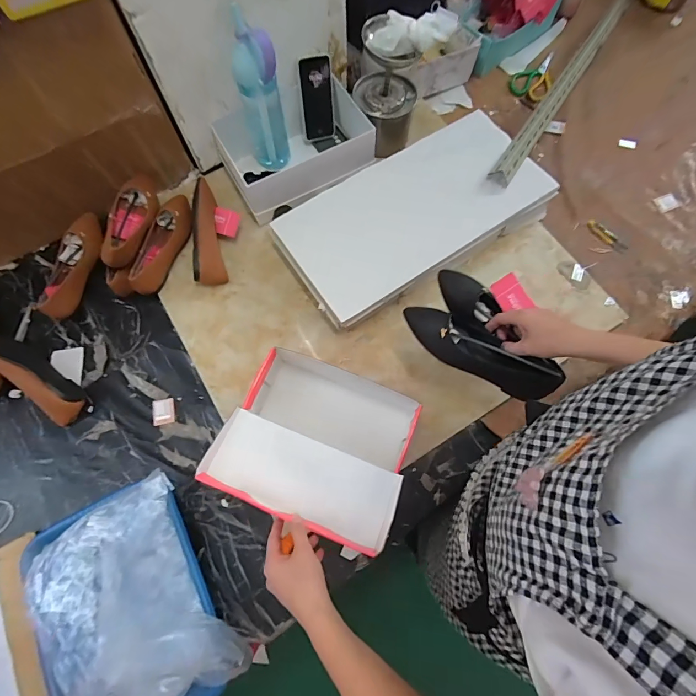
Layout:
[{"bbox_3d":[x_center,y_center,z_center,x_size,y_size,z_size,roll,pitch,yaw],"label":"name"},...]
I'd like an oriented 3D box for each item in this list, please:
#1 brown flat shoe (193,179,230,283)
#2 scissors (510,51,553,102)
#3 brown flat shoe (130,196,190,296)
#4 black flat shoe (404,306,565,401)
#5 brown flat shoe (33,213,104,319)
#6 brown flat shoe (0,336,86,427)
[{"bbox_3d":[-0.300,-0.248,0.821,0.064,0.058,0.239,-8,71,-2],"label":"brown flat shoe"},{"bbox_3d":[0.503,-0.734,1.032,0.098,0.011,0.171,26,73,9],"label":"scissors"},{"bbox_3d":[-0.395,-0.223,0.822,0.067,0.062,0.244,15,72,6],"label":"brown flat shoe"},{"bbox_3d":[0.198,0.000,0.603,0.235,0.058,0.081,30,74,11],"label":"black flat shoe"},{"bbox_3d":[-0.582,-0.172,0.817,0.069,0.063,0.237,7,71,3],"label":"brown flat shoe"},{"bbox_3d":[-0.614,0.052,0.734,0.235,0.054,0.080,31,74,11],"label":"brown flat shoe"}]

